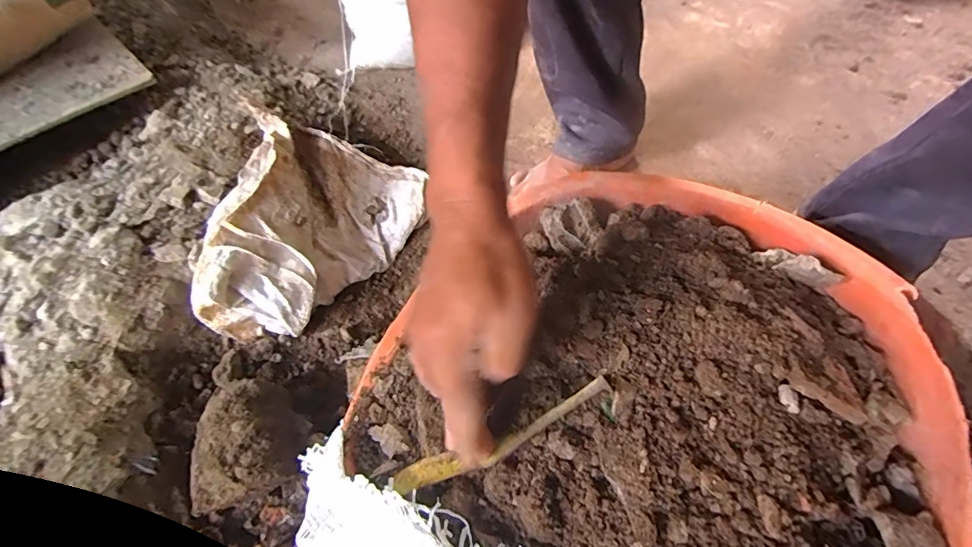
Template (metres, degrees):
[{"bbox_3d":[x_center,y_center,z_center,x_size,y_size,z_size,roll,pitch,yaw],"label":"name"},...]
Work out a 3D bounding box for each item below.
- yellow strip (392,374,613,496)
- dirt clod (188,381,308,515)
[{"bbox_3d":[0.009,0.109,0.310,0.157,0.013,0.022,-28,59,2],"label":"yellow strip"},{"bbox_3d":[-0.216,0.148,0.421,0.086,0.053,0.104,-15,57,-8],"label":"dirt clod"}]

